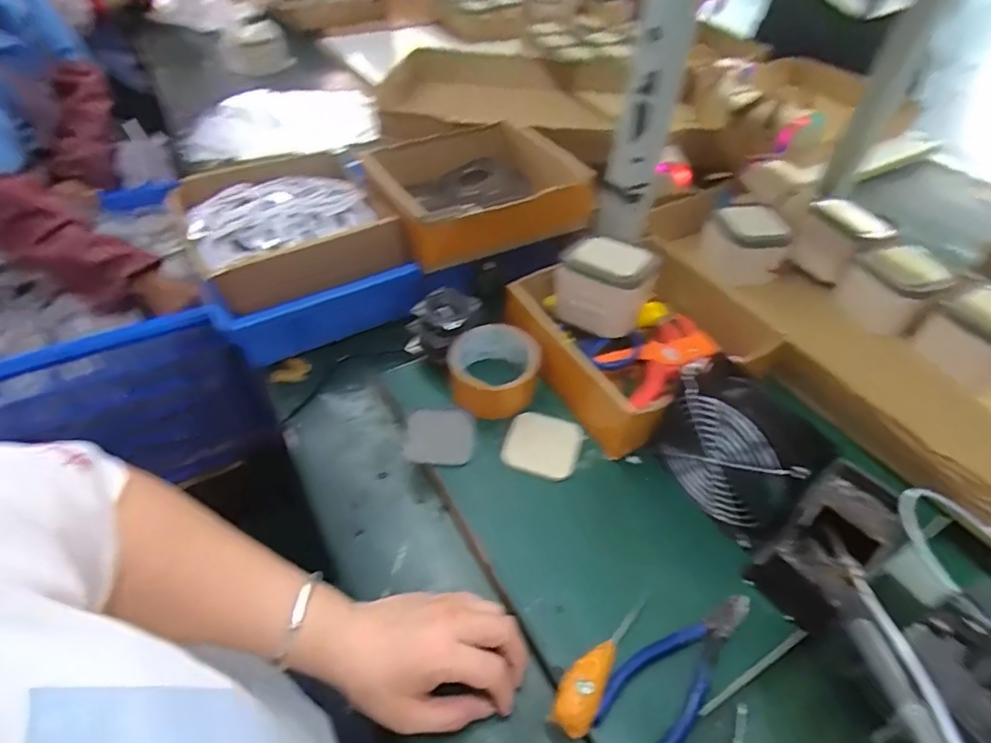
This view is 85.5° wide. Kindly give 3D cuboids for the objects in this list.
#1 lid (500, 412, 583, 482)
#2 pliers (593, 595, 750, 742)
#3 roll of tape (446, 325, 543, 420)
[{"bbox_3d":[0.044,0.070,0.514,0.070,0.014,0.062,15,48,12],"label":"lid"},{"bbox_3d":[0.134,0.217,0.388,0.154,0.019,0.054,-29,54,-26],"label":"pliers"},{"bbox_3d":[0.001,-0.004,0.544,0.092,0.055,0.090,1,47,-1],"label":"roll of tape"}]

